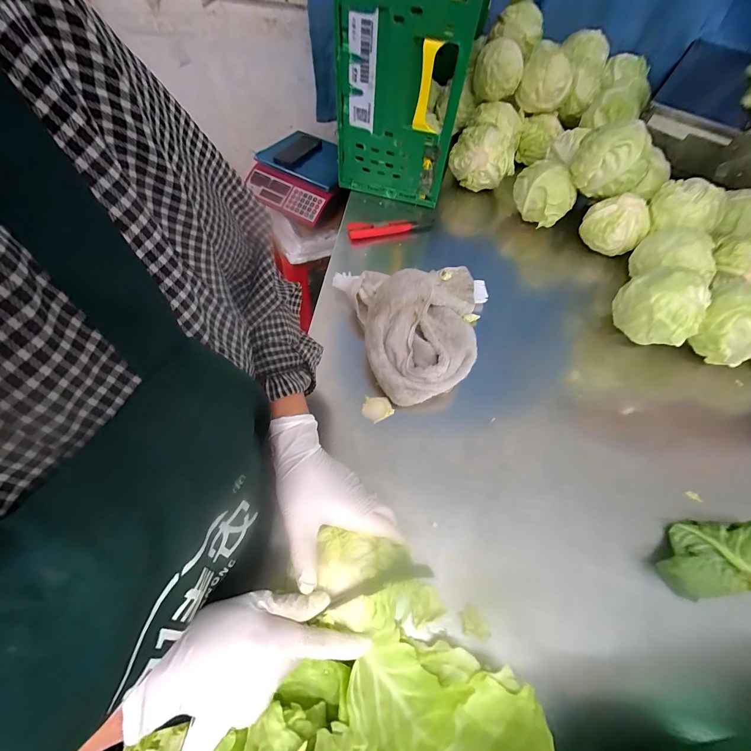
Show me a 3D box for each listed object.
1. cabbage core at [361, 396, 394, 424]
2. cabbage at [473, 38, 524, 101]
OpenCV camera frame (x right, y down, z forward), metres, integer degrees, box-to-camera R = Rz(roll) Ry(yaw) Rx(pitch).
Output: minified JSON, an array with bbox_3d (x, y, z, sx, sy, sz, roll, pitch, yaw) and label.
[{"bbox_3d":[0.001,0.046,0.477,0.037,0.013,0.038,-25,65,-17],"label":"cabbage core"},{"bbox_3d":[0.264,-0.645,0.722,0.092,0.083,0.078,15,60,5],"label":"cabbage"}]

